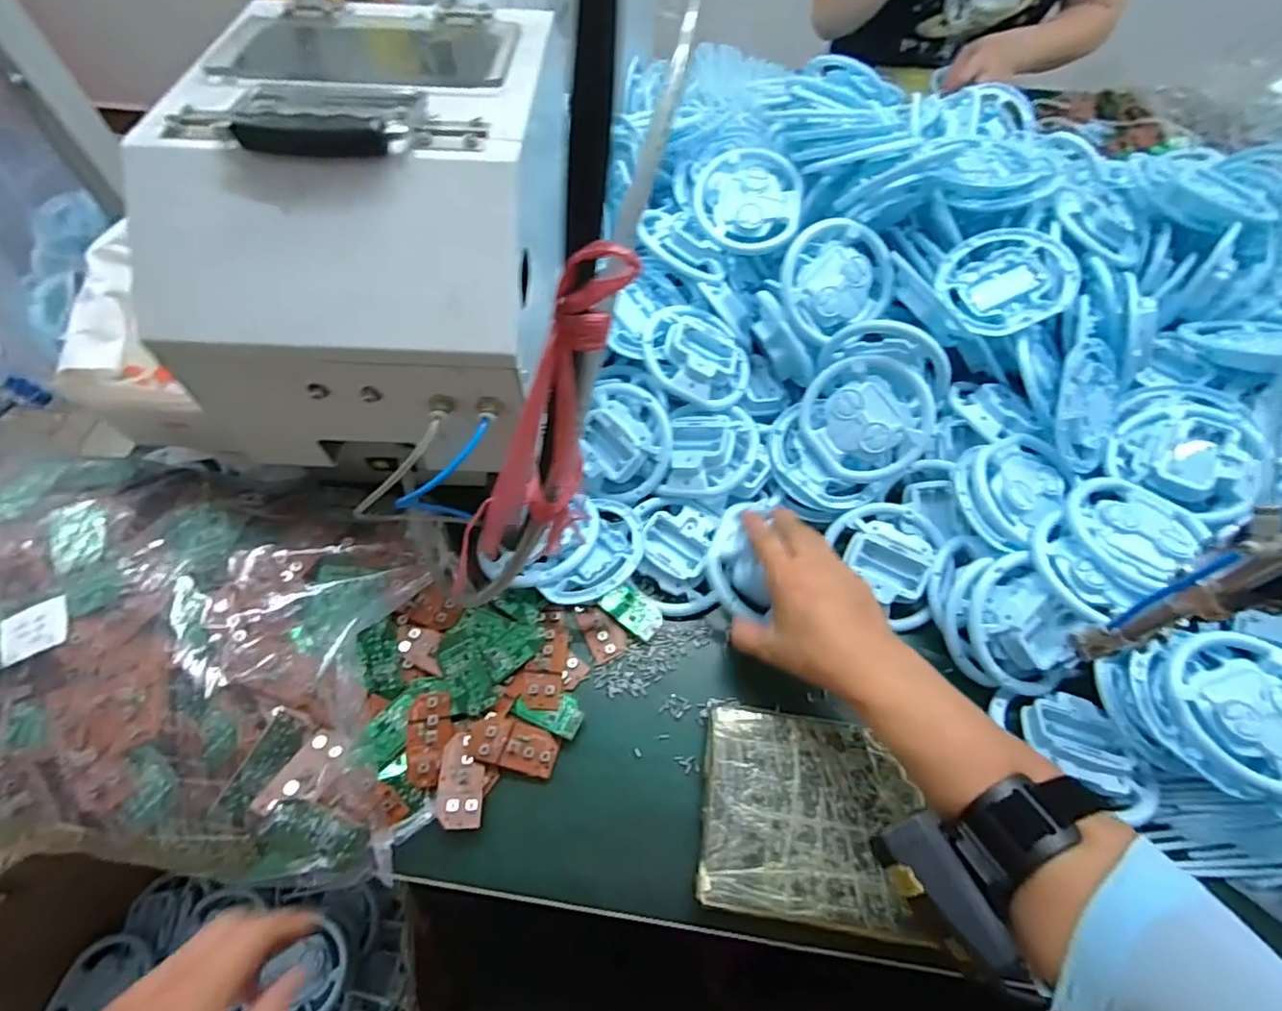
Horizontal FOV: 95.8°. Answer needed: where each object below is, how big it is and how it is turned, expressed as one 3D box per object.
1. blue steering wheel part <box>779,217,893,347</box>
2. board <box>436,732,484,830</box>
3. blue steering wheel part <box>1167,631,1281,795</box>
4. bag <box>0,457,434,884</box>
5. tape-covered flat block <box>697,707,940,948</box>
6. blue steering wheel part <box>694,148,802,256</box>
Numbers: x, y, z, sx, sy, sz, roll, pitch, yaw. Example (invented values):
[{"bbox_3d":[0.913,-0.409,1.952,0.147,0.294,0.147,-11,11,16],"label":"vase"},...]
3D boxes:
[{"bbox_3d":[0.167,-0.197,0.500,0.100,0.012,0.091,-2,98,-11],"label":"blue steering wheel part"},{"bbox_3d":[-0.122,0.186,0.394,0.029,0.007,0.060,8,47,-18],"label":"board"},{"bbox_3d":[0.412,0.138,0.390,0.105,0.026,0.100,-12,60,-8],"label":"blue steering wheel part"},{"bbox_3d":[-0.314,0.086,0.393,0.330,0.091,0.261,4,59,2],"label":"bag"},{"bbox_3d":[0.111,0.208,0.391,0.135,0.026,0.119,8,60,4],"label":"tape-covered flat block"},{"bbox_3d":[0.101,-0.288,0.551,0.096,0.028,0.092,4,80,7],"label":"blue steering wheel part"}]

